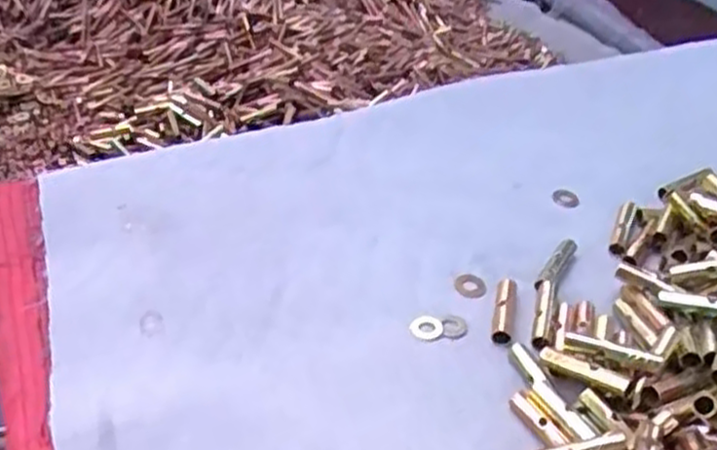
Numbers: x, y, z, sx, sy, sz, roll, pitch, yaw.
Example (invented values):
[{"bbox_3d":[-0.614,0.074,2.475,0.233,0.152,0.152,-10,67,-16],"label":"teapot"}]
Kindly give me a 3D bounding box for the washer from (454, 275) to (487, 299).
[{"bbox_3d":[0.061,0.033,0.409,0.017,0.004,0.020,11,39,11],"label":"washer"}]

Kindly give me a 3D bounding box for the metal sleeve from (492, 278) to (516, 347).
[{"bbox_3d":[0.075,0.044,0.387,0.010,0.008,0.045,9,38,9],"label":"metal sleeve"}]

